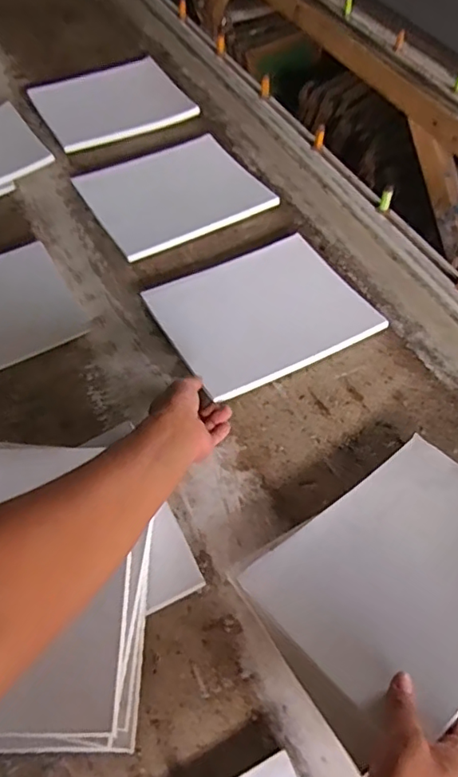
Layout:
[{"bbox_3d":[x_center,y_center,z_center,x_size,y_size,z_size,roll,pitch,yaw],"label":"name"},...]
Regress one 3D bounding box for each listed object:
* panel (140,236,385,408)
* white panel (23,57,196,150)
[{"bbox_3d":[0.048,-0.105,0.754,0.265,0.023,0.203,-25,61,-12],"label":"panel"},{"bbox_3d":[-0.235,-0.582,1.092,0.279,0.031,0.242,-22,59,-12],"label":"white panel"}]

